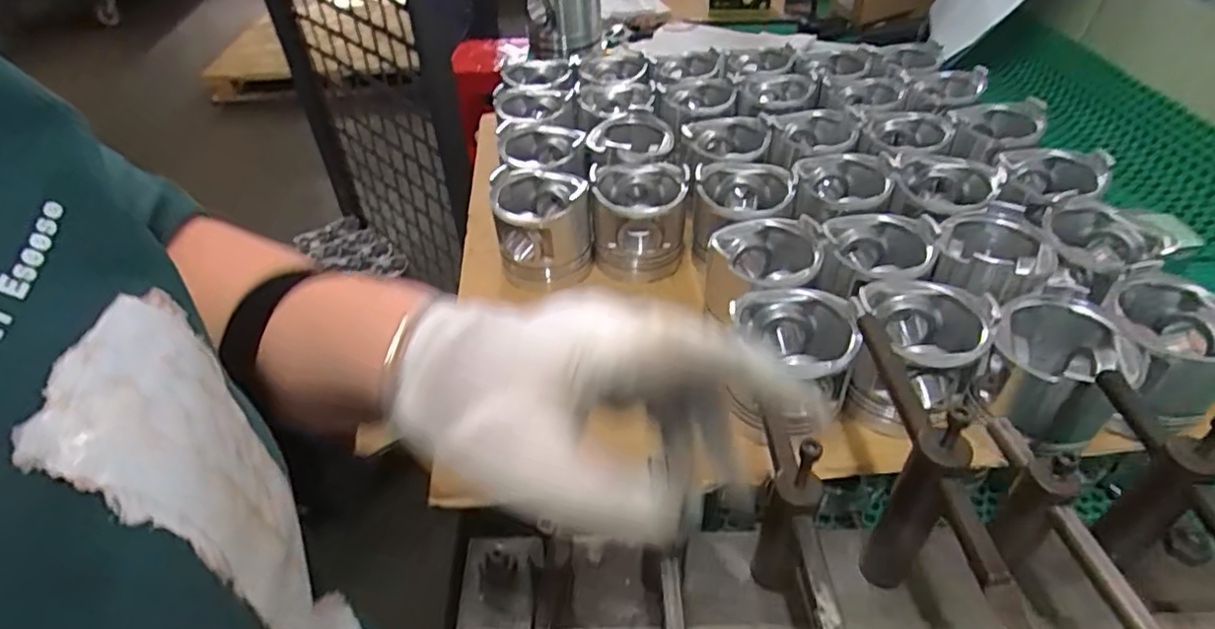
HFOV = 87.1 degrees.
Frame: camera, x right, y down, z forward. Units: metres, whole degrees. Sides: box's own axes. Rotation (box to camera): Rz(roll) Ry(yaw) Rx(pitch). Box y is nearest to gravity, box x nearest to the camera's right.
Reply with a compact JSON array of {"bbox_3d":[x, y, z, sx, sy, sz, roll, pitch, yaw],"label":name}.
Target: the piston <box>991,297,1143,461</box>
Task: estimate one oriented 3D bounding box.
[{"bbox_3d":[0.286,0.033,0.405,0.083,0.054,0.078,-30,49,-27],"label":"piston"}]

